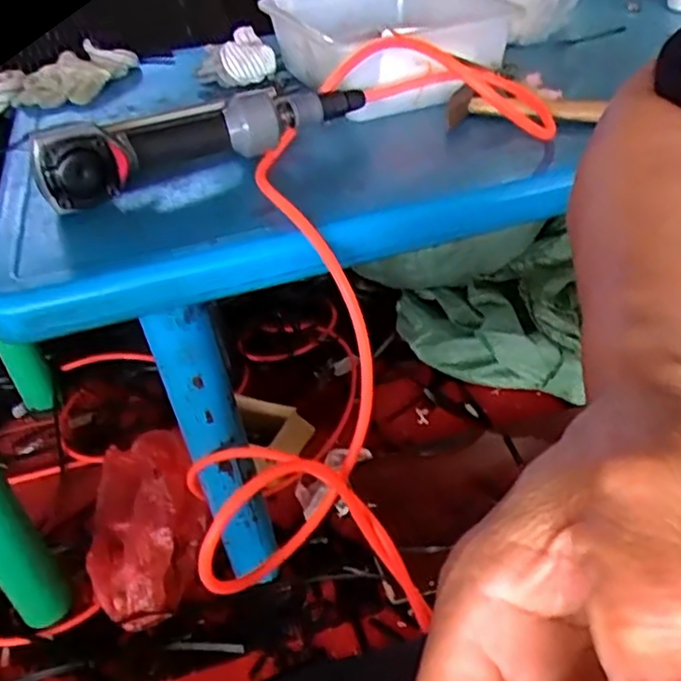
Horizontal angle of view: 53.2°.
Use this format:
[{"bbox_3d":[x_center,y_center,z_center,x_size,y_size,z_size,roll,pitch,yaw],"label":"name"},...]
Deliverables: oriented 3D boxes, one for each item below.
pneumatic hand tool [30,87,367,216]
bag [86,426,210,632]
[{"bbox_3d":[-0.111,-0.179,0.570,0.287,0.050,0.059,-29,42,-27],"label":"pneumatic hand tool"},{"bbox_3d":[-0.249,0.223,0.877,0.145,0.100,0.269,-14,37,-9],"label":"bag"}]

